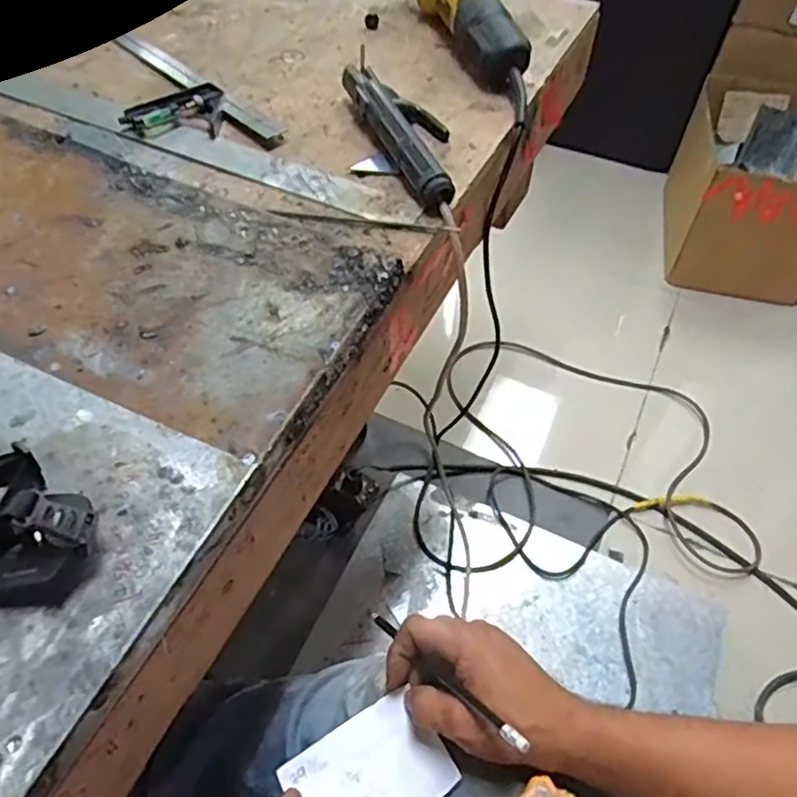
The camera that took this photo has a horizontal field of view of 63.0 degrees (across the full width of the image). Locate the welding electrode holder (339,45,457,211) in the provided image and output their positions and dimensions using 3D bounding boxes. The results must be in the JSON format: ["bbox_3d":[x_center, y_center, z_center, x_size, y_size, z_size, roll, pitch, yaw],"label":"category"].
[{"bbox_3d":[0.009,-0.252,0.597,0.067,0.029,0.218,-19,55,-16],"label":"welding electrode holder"}]

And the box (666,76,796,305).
[{"bbox_3d":[0.790,-0.475,1.470,0.295,0.282,0.423,10,52,7],"label":"box"}]

